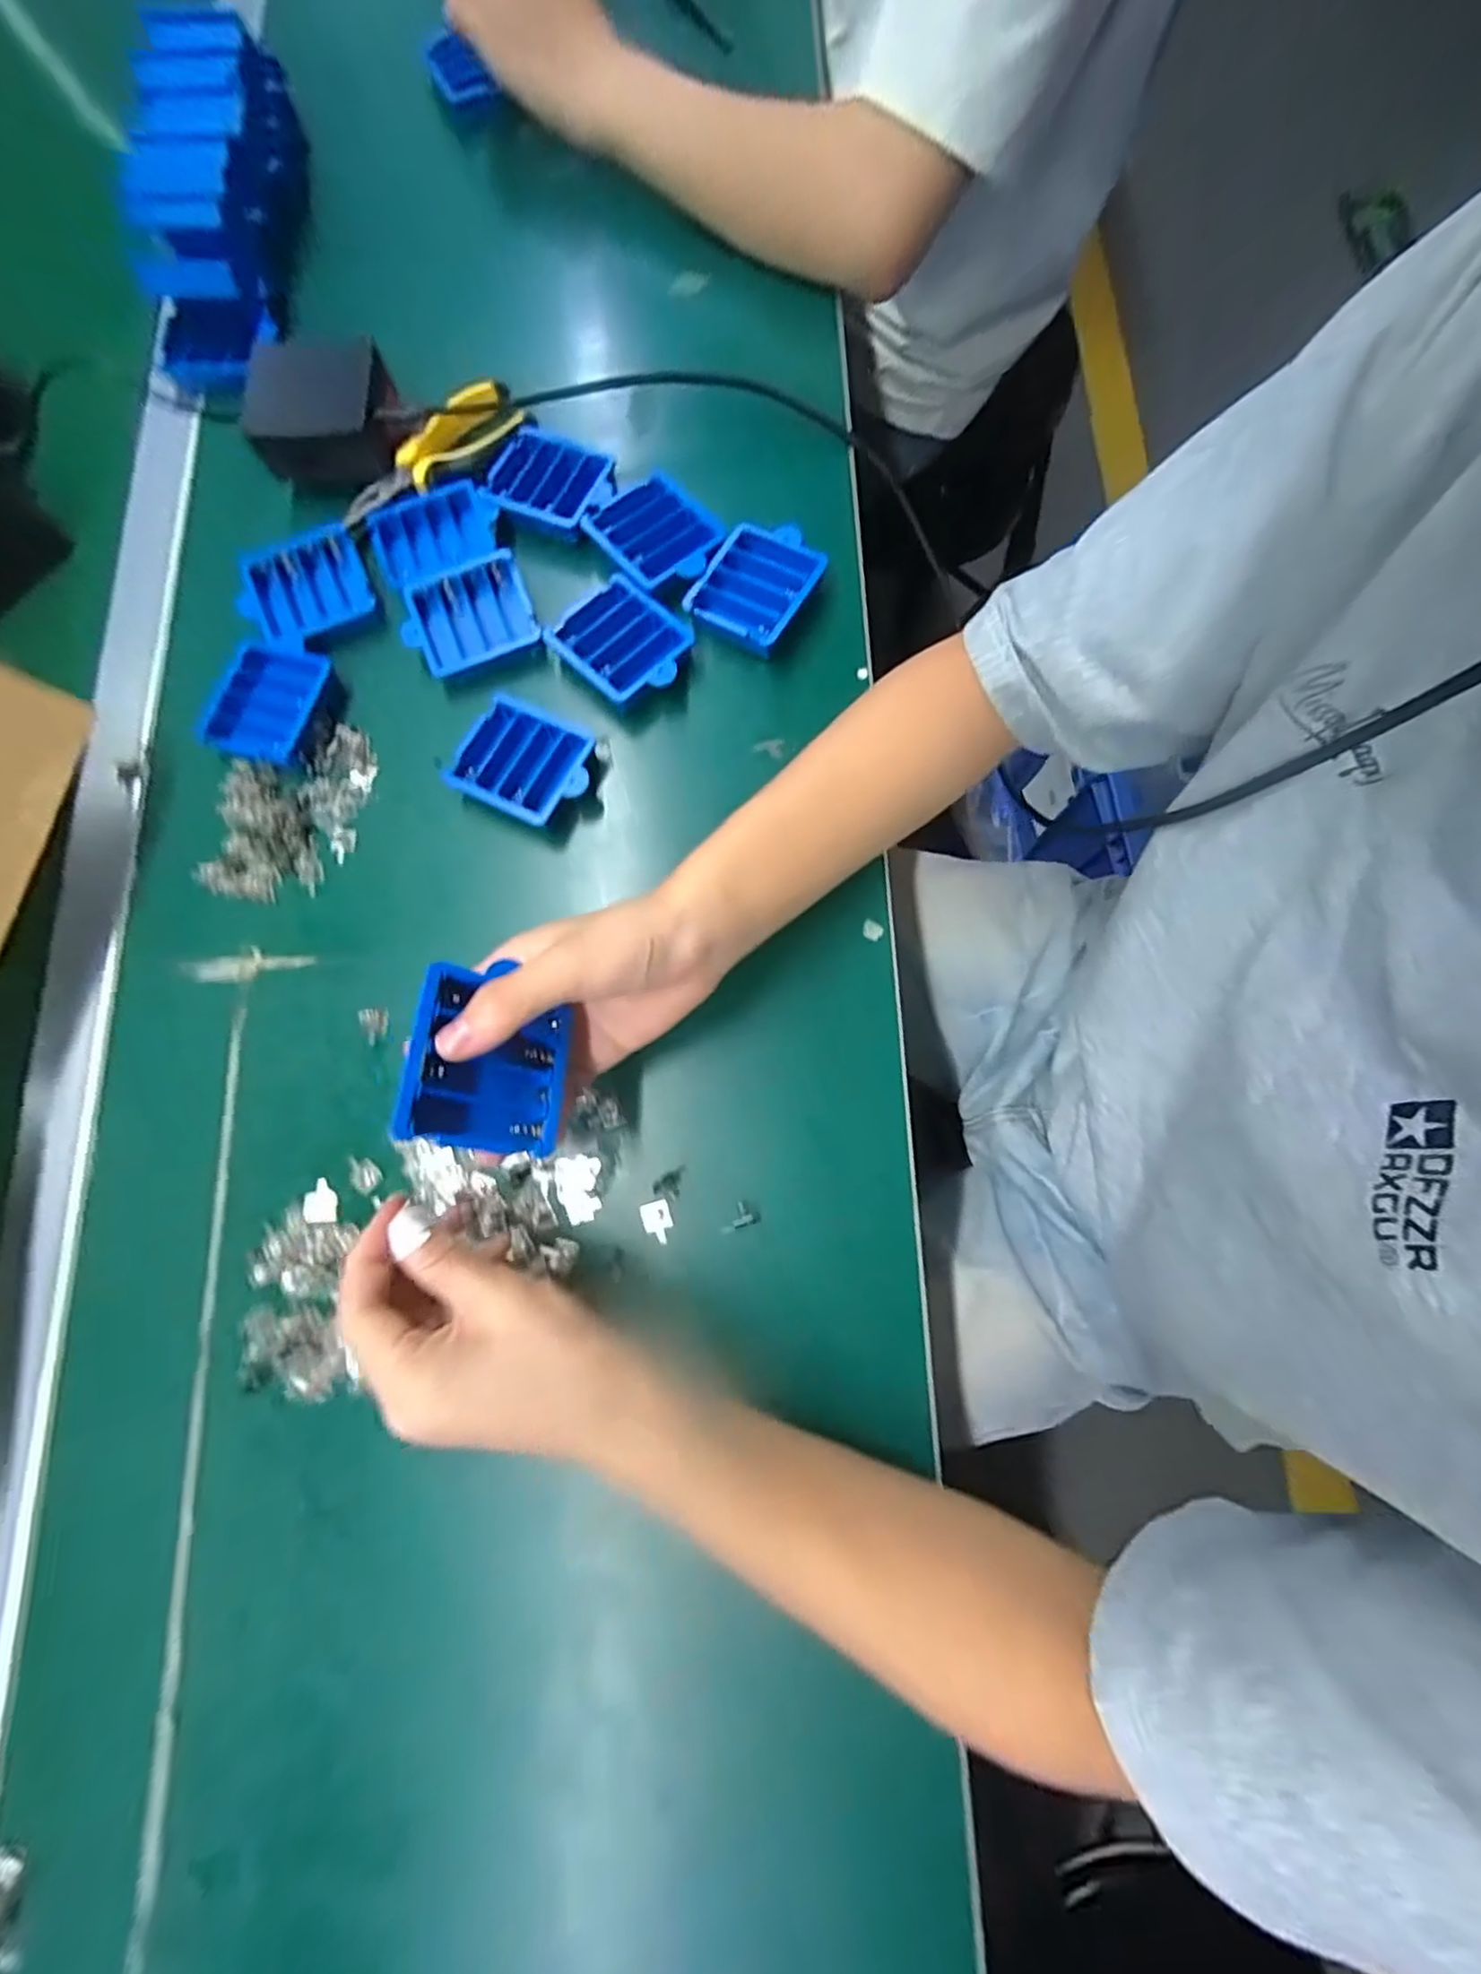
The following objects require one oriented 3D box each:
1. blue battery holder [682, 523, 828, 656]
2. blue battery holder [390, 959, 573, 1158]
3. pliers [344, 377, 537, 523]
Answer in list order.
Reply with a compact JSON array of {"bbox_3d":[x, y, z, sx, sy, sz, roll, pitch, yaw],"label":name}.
[{"bbox_3d":[0.010,-0.245,0.403,0.064,0.013,0.074,35,82,9],"label":"blue battery holder"},{"bbox_3d":[-0.102,0.031,0.274,0.010,0.064,0.068,-10,67,41],"label":"blue battery holder"},{"bbox_3d":[-0.199,-0.344,0.432,0.130,0.024,0.042,-37,79,-5],"label":"pliers"}]

